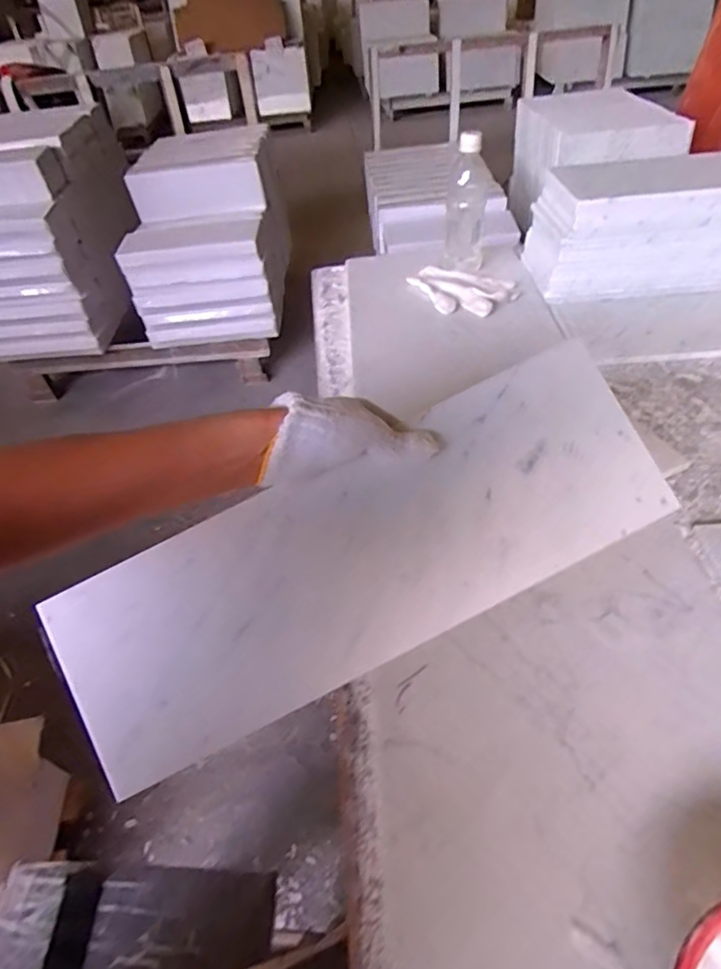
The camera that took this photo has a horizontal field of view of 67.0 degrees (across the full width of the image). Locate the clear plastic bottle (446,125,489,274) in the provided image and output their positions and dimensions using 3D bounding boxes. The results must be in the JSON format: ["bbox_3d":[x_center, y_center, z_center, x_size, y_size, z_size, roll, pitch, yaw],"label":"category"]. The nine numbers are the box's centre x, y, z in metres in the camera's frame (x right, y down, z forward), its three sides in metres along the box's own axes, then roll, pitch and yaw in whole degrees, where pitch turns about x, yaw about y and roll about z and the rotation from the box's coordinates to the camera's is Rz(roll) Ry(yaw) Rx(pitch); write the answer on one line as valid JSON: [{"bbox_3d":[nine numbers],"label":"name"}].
[{"bbox_3d":[0.169,-0.442,0.858,0.059,0.185,0.069,7,46,12],"label":"clear plastic bottle"}]

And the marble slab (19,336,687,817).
[{"bbox_3d":[-0.003,0.055,0.399,0.446,0.018,0.151,-26,80,-2],"label":"marble slab"}]

